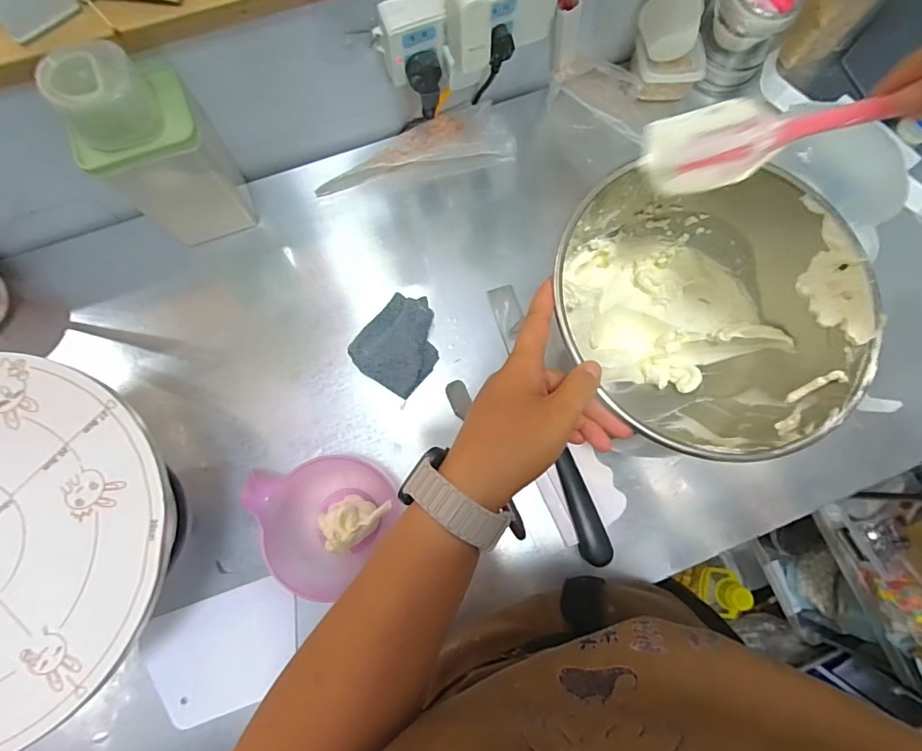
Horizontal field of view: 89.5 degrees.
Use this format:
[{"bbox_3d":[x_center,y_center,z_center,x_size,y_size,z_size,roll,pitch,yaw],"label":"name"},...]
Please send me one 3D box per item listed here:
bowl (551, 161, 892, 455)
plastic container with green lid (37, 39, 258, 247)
[{"bbox_3d":[0.185,-0.036,0.423,0.205,0.202,0.222,15,78,2],"label":"bowl"},{"bbox_3d":[-0.286,-0.207,0.446,0.102,0.196,0.076,-22,79,-6],"label":"plastic container with green lid"}]

